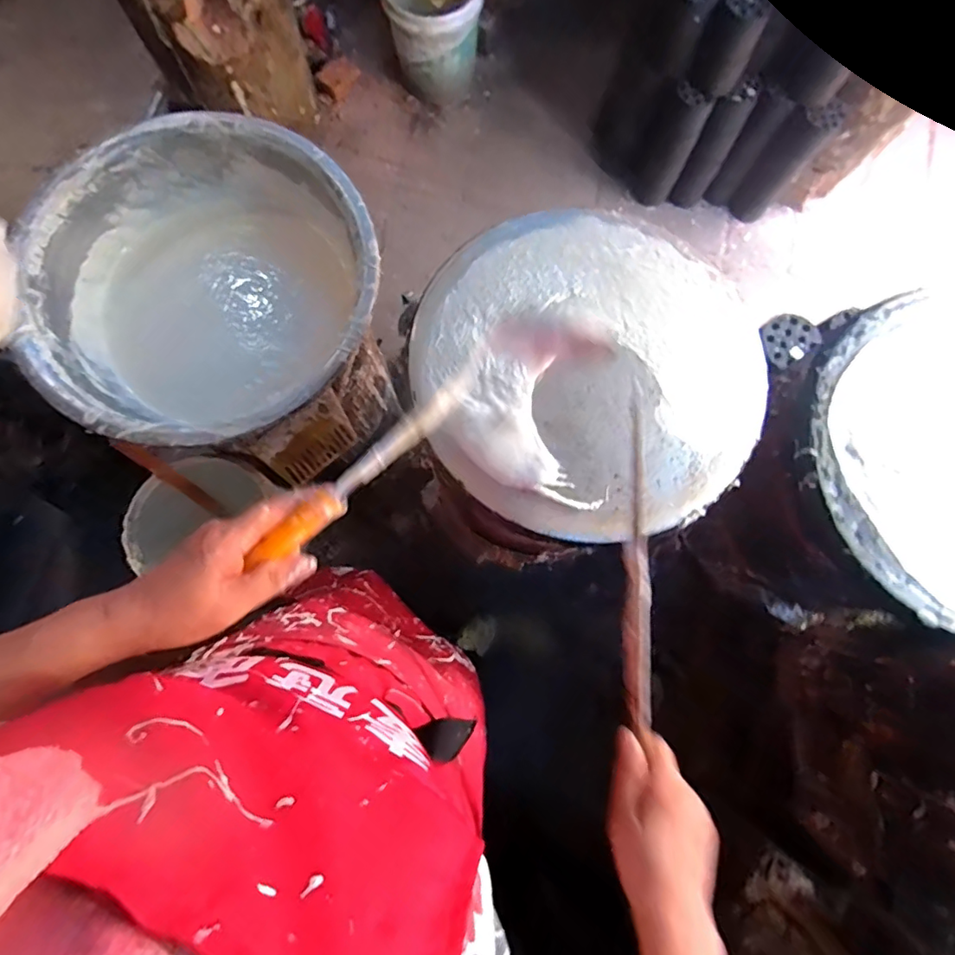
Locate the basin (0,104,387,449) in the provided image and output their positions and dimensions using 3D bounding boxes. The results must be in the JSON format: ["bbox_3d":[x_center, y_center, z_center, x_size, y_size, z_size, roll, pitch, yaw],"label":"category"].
[{"bbox_3d":[-0.390,-0.281,0.797,0.481,0.162,0.498,0,80,0],"label":"basin"}]

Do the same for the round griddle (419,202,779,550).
[{"bbox_3d":[0.118,-0.119,0.542,0.361,0.046,0.351,0,80,0],"label":"round griddle"}]

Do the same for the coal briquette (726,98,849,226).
[{"bbox_3d":[0.797,-0.819,1.374,0.112,0.340,0.093,-36,82,-6],"label":"coal briquette"}]

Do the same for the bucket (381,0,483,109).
[{"bbox_3d":[-0.123,-1.277,1.471,0.251,0.239,0.247,0,80,0],"label":"bucket"}]

